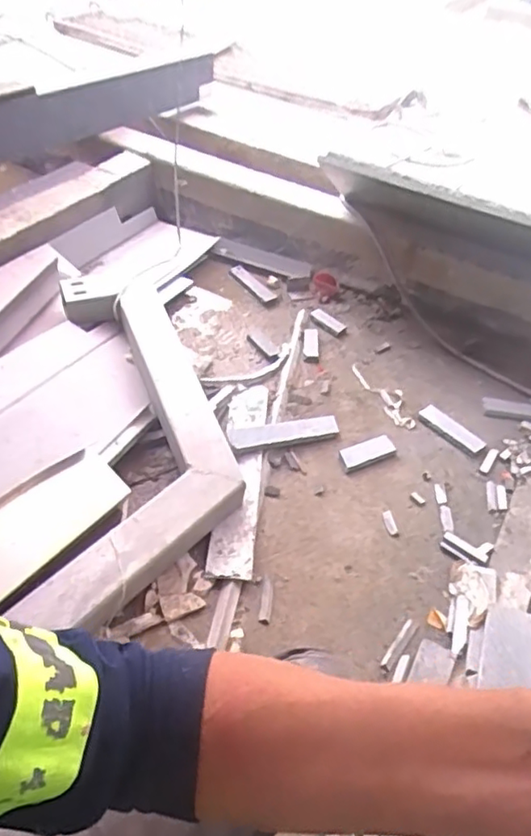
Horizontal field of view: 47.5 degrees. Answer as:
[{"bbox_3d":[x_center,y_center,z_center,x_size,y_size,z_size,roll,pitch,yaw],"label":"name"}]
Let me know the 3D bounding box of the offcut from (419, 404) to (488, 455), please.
[{"bbox_3d":[0.459,0.028,1.487,0.053,0.018,0.173,-26,54,-28],"label":"offcut"}]

